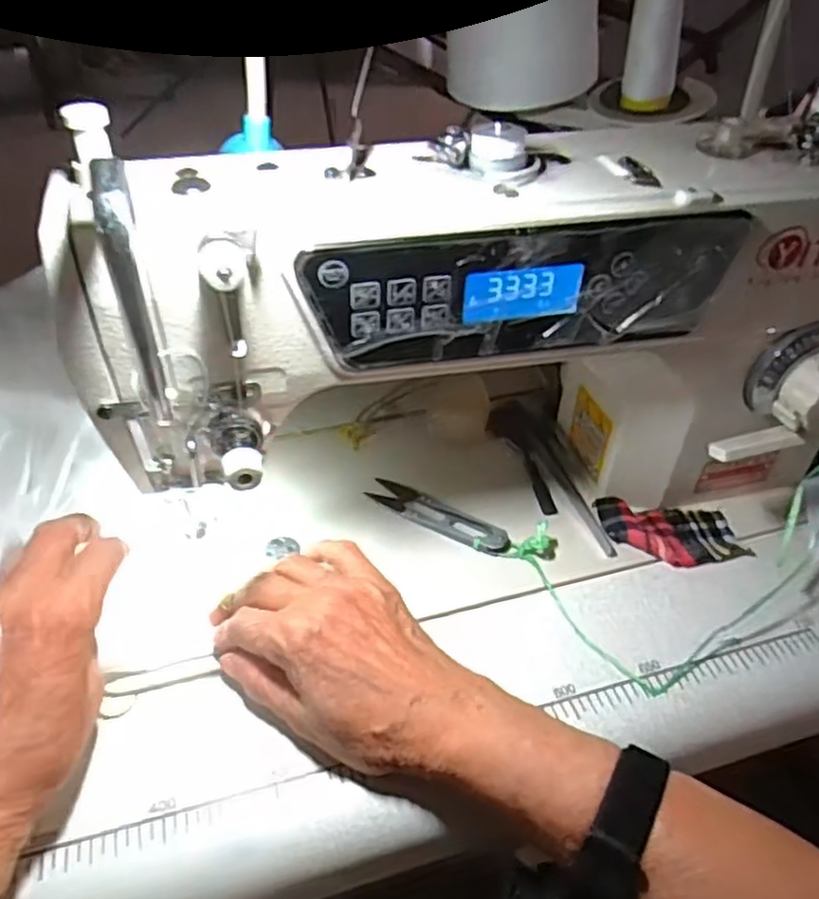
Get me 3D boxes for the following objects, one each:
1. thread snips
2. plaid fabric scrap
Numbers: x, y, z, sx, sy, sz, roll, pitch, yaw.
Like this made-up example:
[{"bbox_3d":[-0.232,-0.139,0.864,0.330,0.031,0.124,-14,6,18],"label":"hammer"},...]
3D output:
[{"bbox_3d":[0.020,0.042,0.456,0.101,0.010,0.024,24,46,24],"label":"thread snips"},{"bbox_3d":[0.165,0.050,0.449,0.087,0.012,0.048,3,41,2],"label":"plaid fabric scrap"}]

